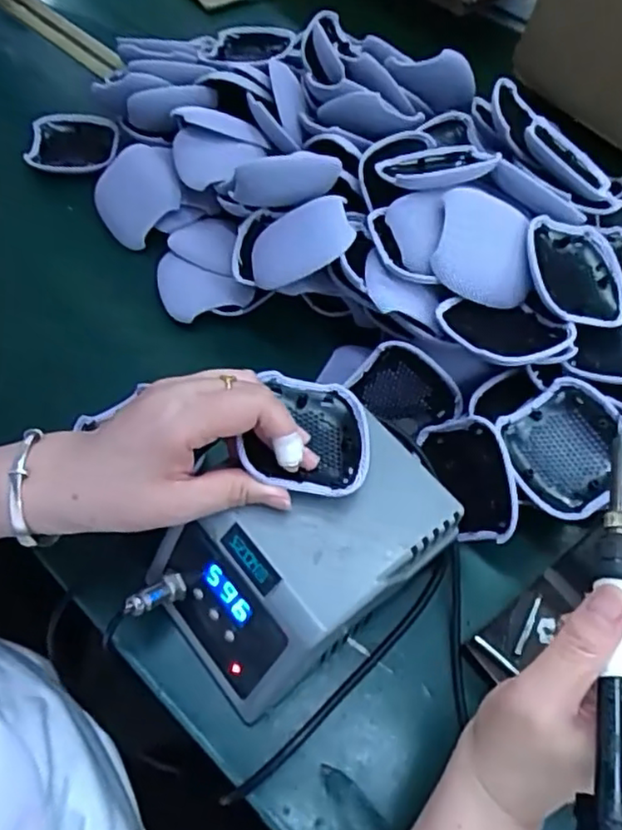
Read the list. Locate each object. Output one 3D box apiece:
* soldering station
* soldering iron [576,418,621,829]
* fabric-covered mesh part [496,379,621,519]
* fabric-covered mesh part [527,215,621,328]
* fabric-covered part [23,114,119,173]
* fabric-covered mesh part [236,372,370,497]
[{"bbox_3d":[-0.009,0.082,0.391,0.165,0.092,0.115,-38,68,-23],"label":"soldering station"},{"bbox_3d":[0.131,0.098,0.277,0.017,0.014,0.200,12,67,3],"label":"soldering iron"},{"bbox_3d":[0.168,0.022,0.420,0.075,0.016,0.078,-38,68,6],"label":"fabric-covered mesh part"},{"bbox_3d":[0.182,-0.097,0.451,0.075,0.023,0.078,4,68,-22],"label":"fabric-covered mesh part"},{"bbox_3d":[-0.225,-0.257,0.611,0.079,0.013,0.077,1,59,-3],"label":"fabric-covered part"},{"bbox_3d":[0.000,0.008,0.371,0.070,0.035,0.077,8,59,1],"label":"fabric-covered mesh part"}]

